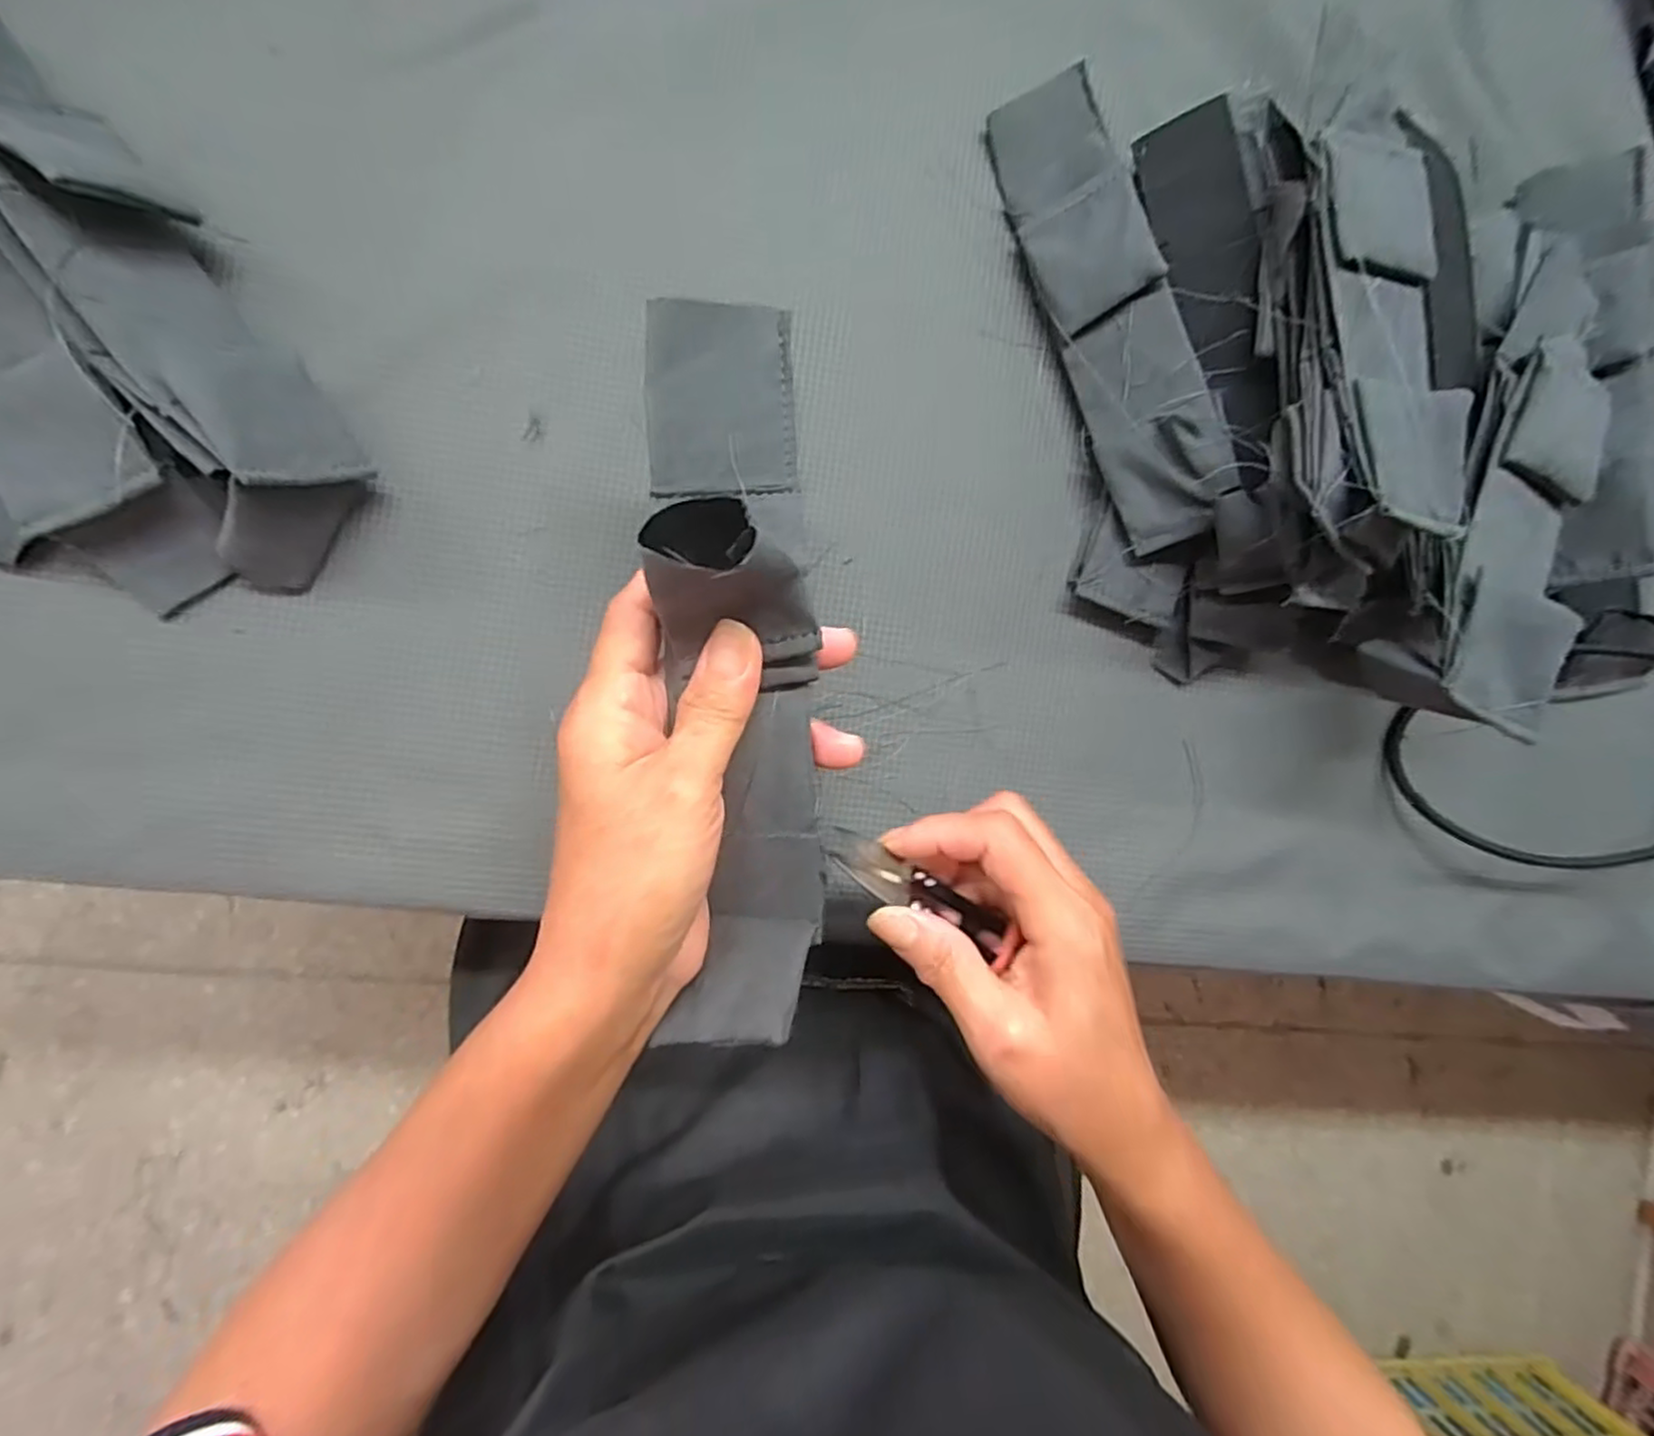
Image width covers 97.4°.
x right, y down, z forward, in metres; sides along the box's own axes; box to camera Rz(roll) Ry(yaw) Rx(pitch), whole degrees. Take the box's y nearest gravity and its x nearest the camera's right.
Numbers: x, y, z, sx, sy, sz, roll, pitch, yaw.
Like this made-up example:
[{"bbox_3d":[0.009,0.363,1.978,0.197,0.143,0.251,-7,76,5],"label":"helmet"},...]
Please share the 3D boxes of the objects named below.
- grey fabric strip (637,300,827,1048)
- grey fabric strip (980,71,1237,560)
[{"bbox_3d":[-0.025,-0.014,0.210,0.049,0.048,0.209,-5,96,-10],"label":"grey fabric strip"},{"bbox_3d":[0.119,-0.171,0.304,0.046,0.015,0.199,-19,89,29],"label":"grey fabric strip"}]

